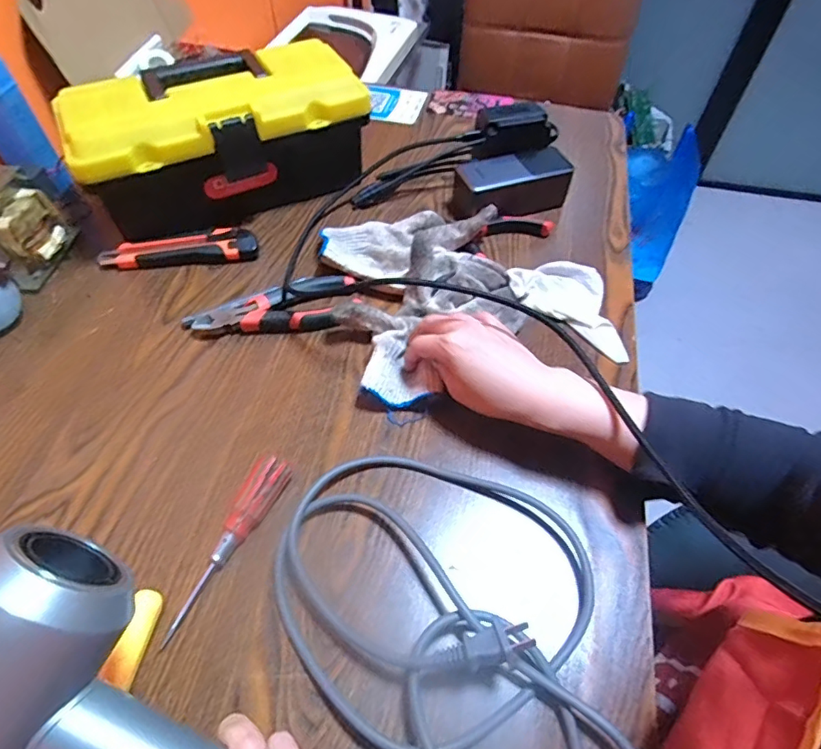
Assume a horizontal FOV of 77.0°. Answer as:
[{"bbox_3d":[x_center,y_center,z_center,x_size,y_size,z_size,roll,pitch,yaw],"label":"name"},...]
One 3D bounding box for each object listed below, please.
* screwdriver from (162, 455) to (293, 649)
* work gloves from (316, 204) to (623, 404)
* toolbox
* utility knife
[{"bbox_3d":[-0.130,0.119,0.368,0.029,0.019,0.134,21,57,14],"label":"screwdriver"},{"bbox_3d":[0.057,-0.091,0.500,0.259,0.046,0.219,-12,55,-10],"label":"work gloves"},{"bbox_3d":[-0.200,-0.254,0.559,0.281,0.120,0.126,-25,58,-17],"label":"toolbox"},{"bbox_3d":[-0.241,-0.129,0.537,0.158,0.015,0.037,-11,55,-9],"label":"utility knife"}]

